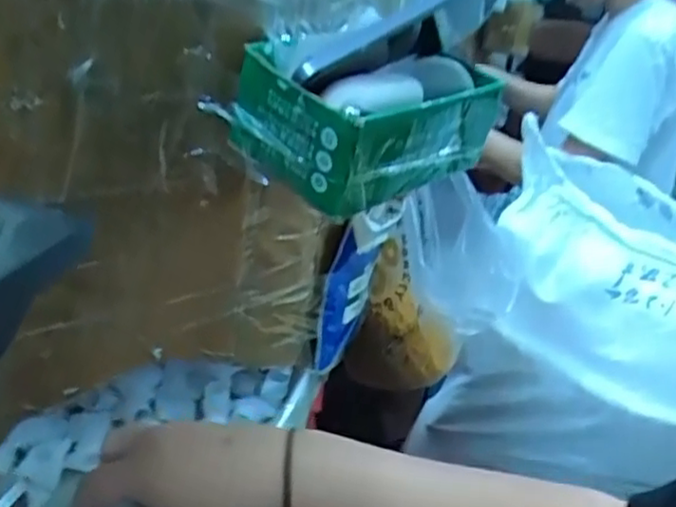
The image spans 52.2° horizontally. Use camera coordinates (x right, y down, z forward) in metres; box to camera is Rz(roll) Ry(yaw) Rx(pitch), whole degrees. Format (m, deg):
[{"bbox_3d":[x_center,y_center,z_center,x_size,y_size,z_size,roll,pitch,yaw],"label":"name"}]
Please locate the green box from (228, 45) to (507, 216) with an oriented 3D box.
[{"bbox_3d":[0.023,-0.082,0.421,0.088,0.068,0.142,29,34,36],"label":"green box"}]

